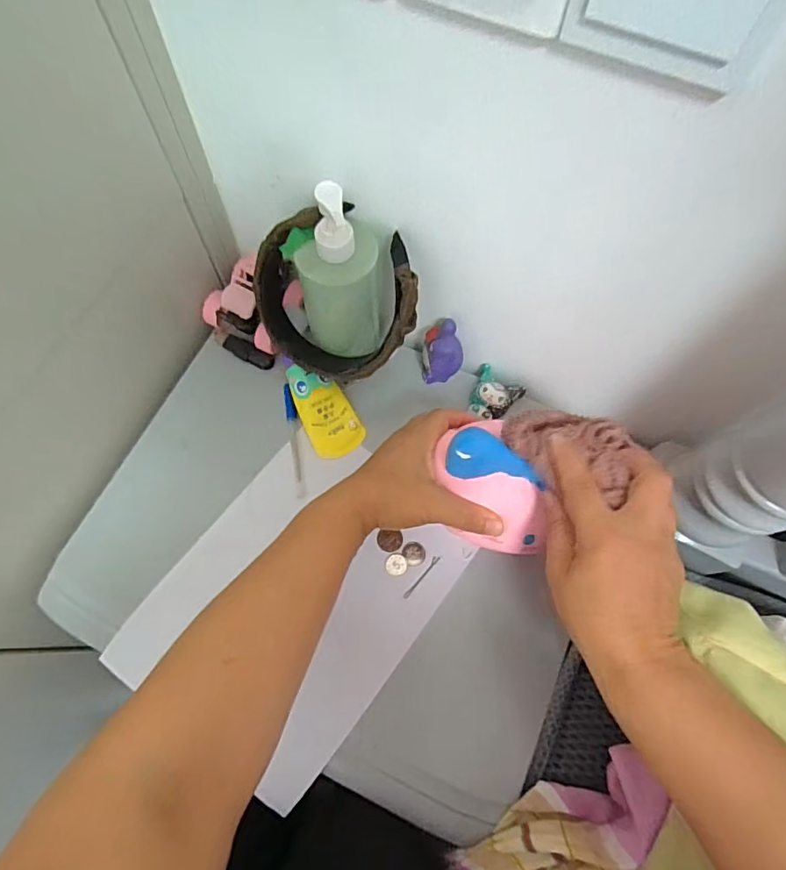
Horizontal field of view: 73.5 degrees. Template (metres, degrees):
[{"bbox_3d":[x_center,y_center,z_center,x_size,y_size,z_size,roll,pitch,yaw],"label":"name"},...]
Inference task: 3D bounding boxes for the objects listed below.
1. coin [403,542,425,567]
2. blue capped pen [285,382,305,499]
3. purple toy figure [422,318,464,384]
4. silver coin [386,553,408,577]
[{"bbox_3d":[0.020,0.109,0.485,0.020,0.004,0.021,1,70,-2],"label":"coin"},{"bbox_3d":[-0.095,0.004,0.510,0.011,0.015,0.113,-10,70,-6],"label":"blue capped pen"},{"bbox_3d":[0.048,-0.077,0.512,0.037,0.079,0.037,1,70,-2],"label":"purple toy figure"},{"bbox_3d":[0.003,0.118,0.480,0.020,0.004,0.020,6,70,0],"label":"silver coin"}]

